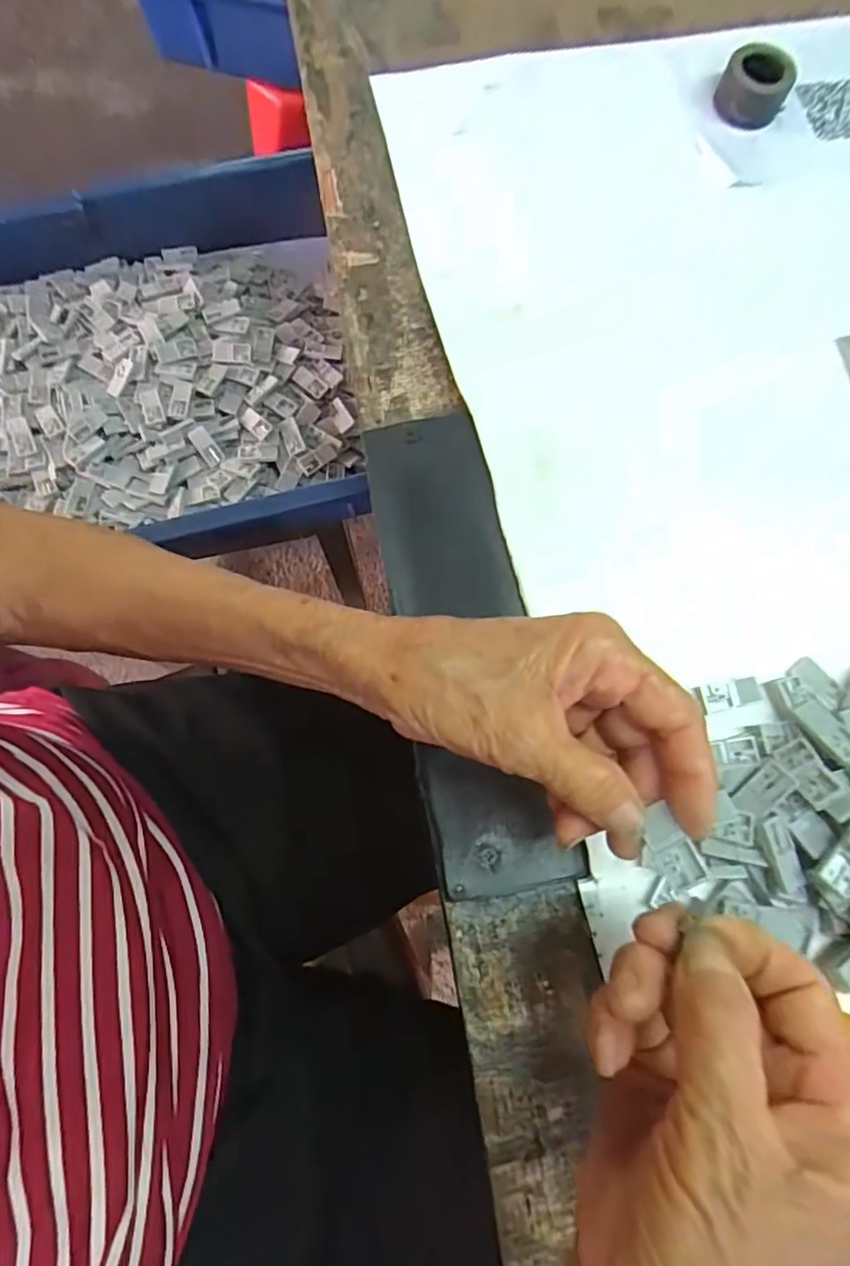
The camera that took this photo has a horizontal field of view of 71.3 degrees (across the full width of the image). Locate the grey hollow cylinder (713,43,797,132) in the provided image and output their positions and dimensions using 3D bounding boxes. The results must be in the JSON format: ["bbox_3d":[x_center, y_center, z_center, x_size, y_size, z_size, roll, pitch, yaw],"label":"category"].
[{"bbox_3d":[0.183,-0.303,0.330,0.037,0.021,0.034,23,77,4],"label":"grey hollow cylinder"}]

